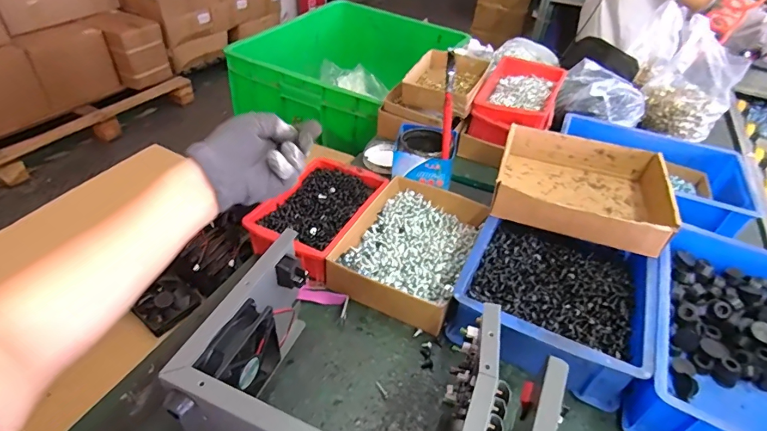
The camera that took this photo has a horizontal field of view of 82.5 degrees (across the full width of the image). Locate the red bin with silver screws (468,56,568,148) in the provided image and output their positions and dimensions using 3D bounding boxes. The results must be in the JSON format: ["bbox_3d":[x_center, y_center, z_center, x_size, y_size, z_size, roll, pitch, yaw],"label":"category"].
[{"bbox_3d":[0.271,-0.233,0.879,0.147,0.083,0.238,17,41,15],"label":"red bin with silver screws"}]

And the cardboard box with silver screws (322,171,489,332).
[{"bbox_3d":[0.039,0.042,0.609,0.164,0.052,0.232,18,43,15],"label":"cardboard box with silver screws"}]

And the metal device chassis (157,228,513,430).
[{"bbox_3d":[-0.030,0.163,0.395,0.242,0.156,0.184,17,41,15],"label":"metal device chassis"}]

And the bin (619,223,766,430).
[{"bbox_3d":[0.407,0.143,0.510,0.194,0.088,0.312,21,44,18],"label":"bin"}]

